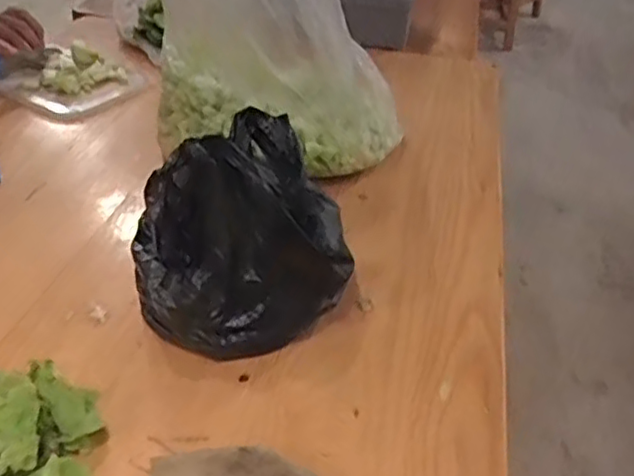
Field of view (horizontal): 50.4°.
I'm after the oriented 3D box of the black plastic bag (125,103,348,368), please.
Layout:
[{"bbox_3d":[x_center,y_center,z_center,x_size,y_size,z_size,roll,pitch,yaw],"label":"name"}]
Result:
[{"bbox_3d":[-0.048,-0.006,0.447,0.135,0.137,0.124,4,36,-3],"label":"black plastic bag"}]

